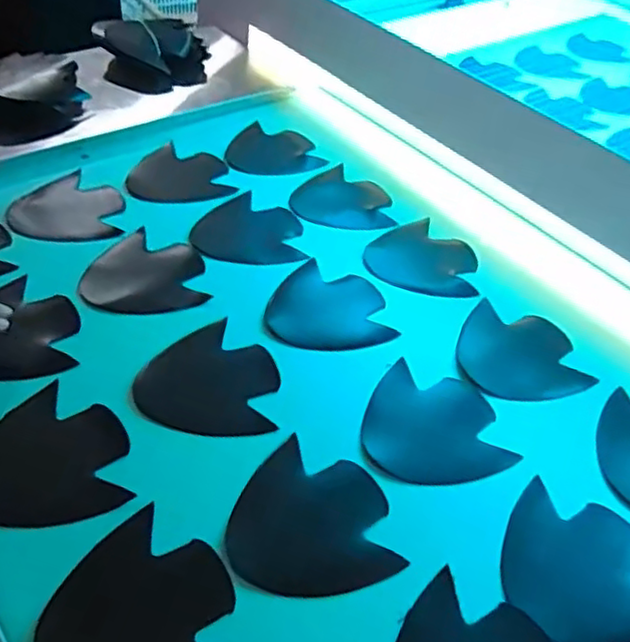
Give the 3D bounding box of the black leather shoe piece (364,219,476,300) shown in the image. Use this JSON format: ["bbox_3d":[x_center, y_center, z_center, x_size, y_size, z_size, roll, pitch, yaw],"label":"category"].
[{"bbox_3d":[0.179,-0.111,1.092,0.180,0.010,0.193,4,45,-3],"label":"black leather shoe piece"}]

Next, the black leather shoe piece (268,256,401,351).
[{"bbox_3d":[0.016,-0.027,0.989,0.177,0.004,0.170,-2,45,-9],"label":"black leather shoe piece"}]

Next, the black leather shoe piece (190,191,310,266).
[{"bbox_3d":[-0.115,-0.155,1.101,0.177,0.006,0.184,-7,47,-16],"label":"black leather shoe piece"}]

